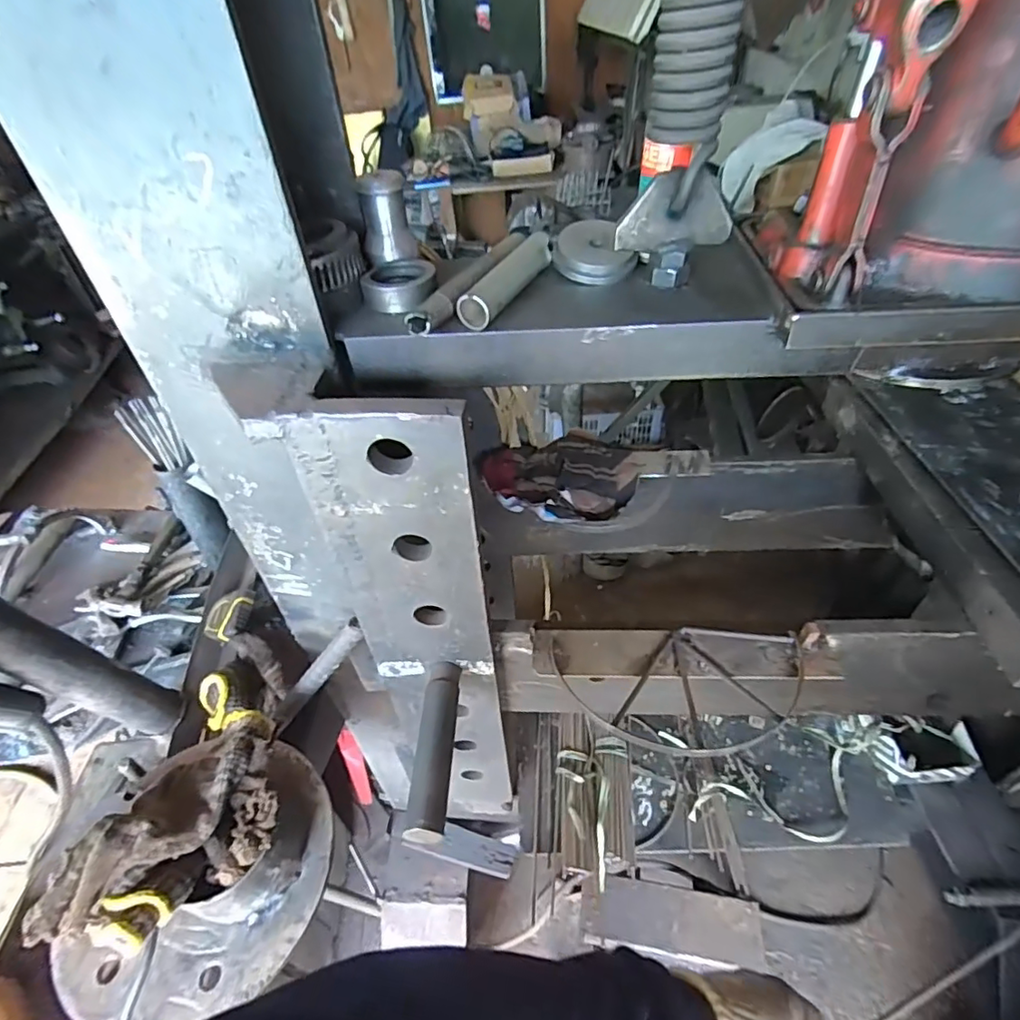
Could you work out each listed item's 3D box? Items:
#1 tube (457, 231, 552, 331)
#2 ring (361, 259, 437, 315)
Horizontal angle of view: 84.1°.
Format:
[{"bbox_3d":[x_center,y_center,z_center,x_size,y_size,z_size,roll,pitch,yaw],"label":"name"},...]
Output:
[{"bbox_3d":[-0.001,-0.185,0.448,0.029,0.026,0.131,15,47,20],"label":"tube"},{"bbox_3d":[-0.088,-0.180,0.454,0.058,0.021,0.056,-10,44,-4],"label":"ring"}]

